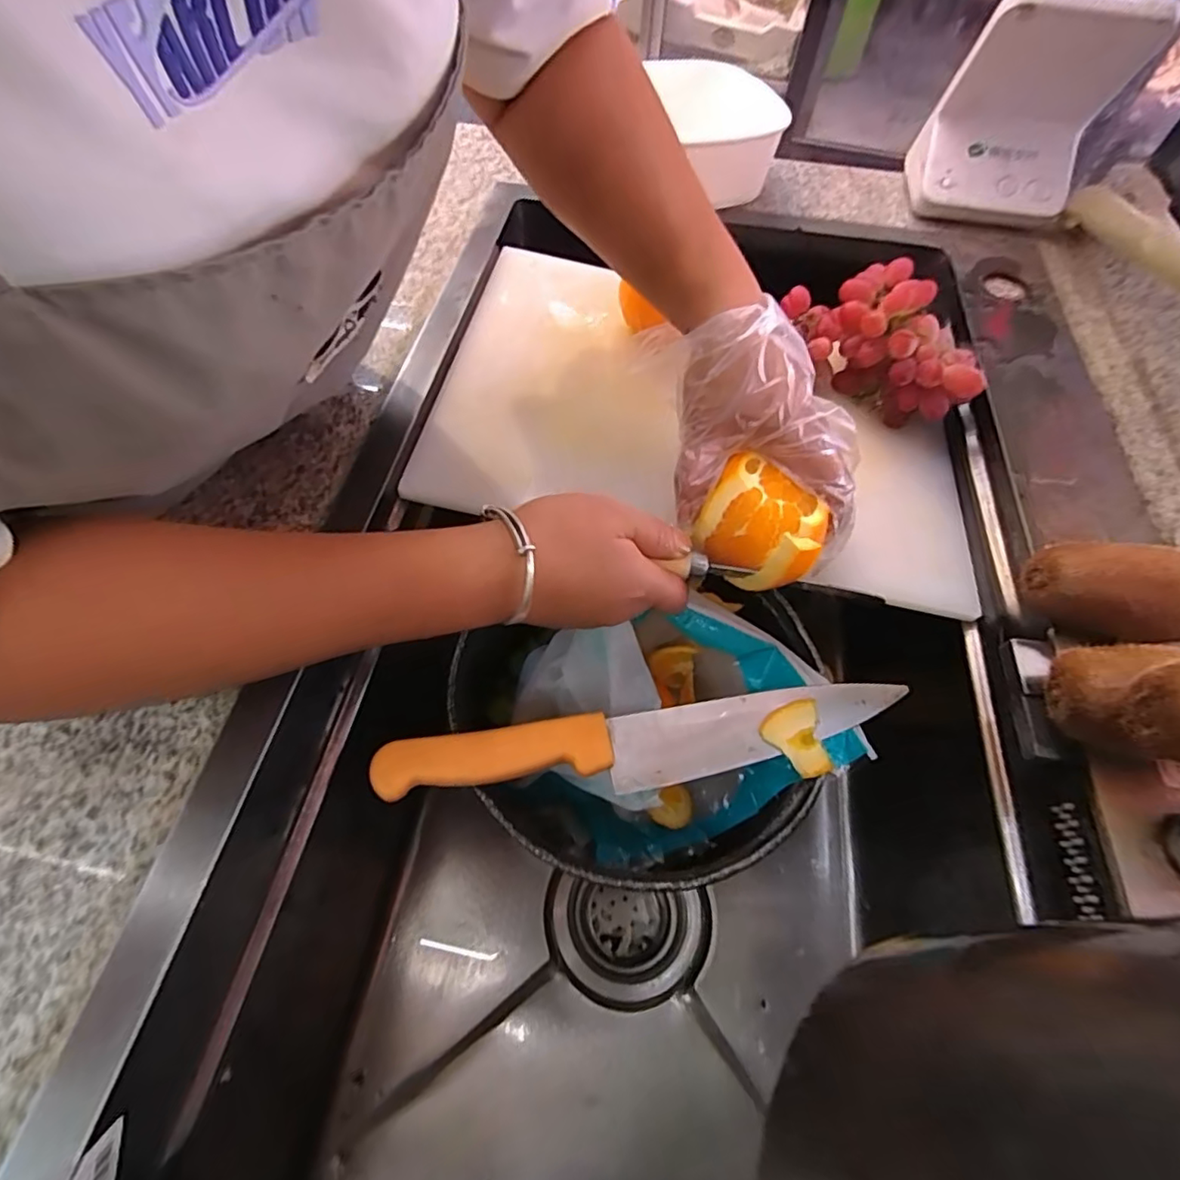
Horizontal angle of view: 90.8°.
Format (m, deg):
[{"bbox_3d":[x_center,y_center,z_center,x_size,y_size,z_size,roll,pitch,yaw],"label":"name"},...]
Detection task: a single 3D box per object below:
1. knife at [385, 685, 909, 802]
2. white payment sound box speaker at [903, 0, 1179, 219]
[{"bbox_3d":[0.038,0.085,0.325,0.297,0.031,0.042,-7,59,-7],"label":"knife"},{"bbox_3d":[0.337,-0.372,0.457,0.130,0.142,0.062,21,60,10],"label":"white payment sound box speaker"}]

